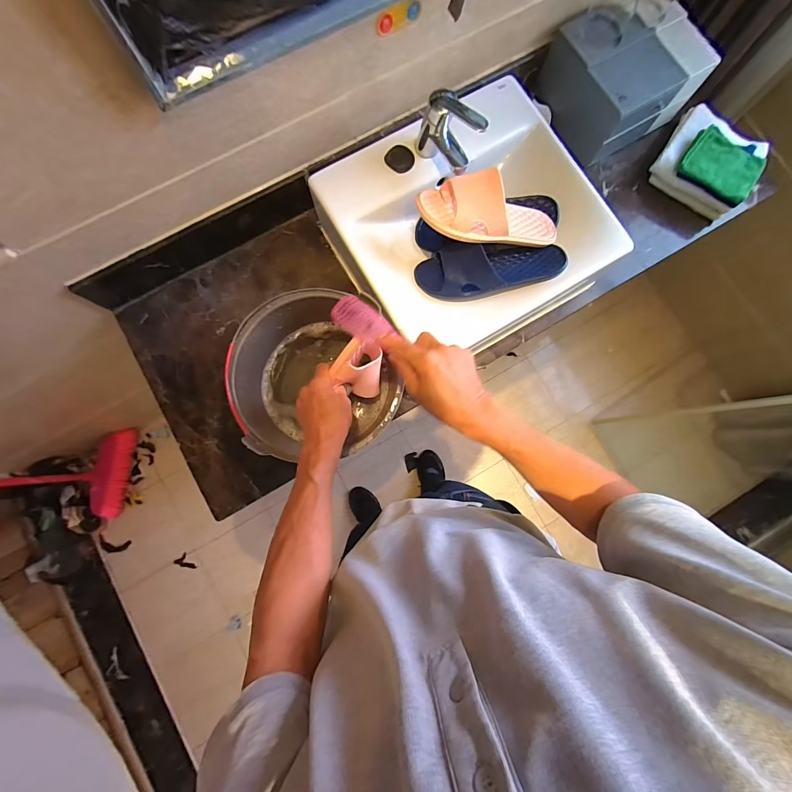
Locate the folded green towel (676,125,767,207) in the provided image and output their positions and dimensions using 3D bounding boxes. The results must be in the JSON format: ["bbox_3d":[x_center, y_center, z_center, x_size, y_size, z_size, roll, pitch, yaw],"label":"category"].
[{"bbox_3d":[0.633,-0.447,0.682,0.137,0.035,0.115,36,83,4],"label":"folded green towel"}]

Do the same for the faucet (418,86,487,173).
[{"bbox_3d":[0.085,-0.434,0.584,0.041,0.115,0.116,-39,85,-6],"label":"faucet"}]

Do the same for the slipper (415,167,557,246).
[{"bbox_3d":[0.168,-0.308,0.581,0.255,0.075,0.096,5,82,-14],"label":"slipper"}]

